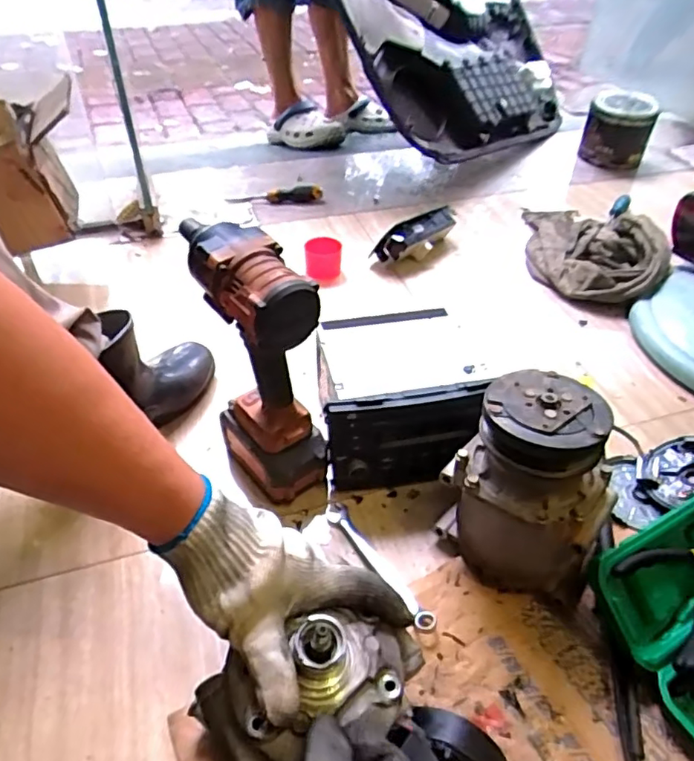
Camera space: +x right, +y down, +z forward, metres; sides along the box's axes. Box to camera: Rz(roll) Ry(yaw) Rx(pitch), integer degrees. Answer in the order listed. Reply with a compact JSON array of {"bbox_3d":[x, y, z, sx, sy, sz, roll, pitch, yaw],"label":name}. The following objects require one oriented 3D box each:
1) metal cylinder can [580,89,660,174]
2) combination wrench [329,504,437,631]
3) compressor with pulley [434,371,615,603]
[{"bbox_3d":[0.701,-0.649,1.467,0.155,0.164,0.146,17,44,21],"label":"metal cylinder can"},{"bbox_3d":[0.029,0.182,0.577,0.020,0.013,0.170,-23,45,-23],"label":"combination wrench"},{"bbox_3d":[0.166,0.100,0.527,0.114,0.191,0.141,-27,47,-26],"label":"compressor with pulley"}]

